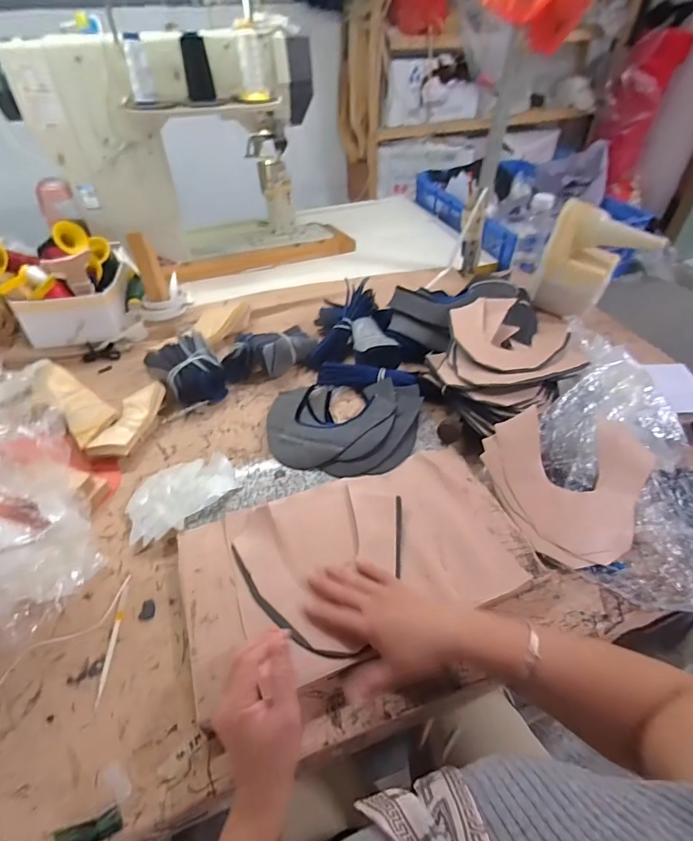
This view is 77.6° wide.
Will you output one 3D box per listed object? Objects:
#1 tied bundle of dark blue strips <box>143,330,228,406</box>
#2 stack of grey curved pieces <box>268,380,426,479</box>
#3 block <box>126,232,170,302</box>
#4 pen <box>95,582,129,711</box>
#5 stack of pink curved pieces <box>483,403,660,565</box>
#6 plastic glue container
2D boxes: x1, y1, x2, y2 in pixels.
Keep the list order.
[{"bbox_3d":[-0.266,-0.083,0.739,0.105,0.075,0.112,-33,53,-29],"label":"tied bundle of dark blue strips"},{"bbox_3d":[-0.005,0.004,0.675,0.241,0.046,0.202,7,45,8],"label":"stack of grey curved pieces"},{"bbox_3d":[-0.383,-0.297,0.837,0.043,0.128,0.031,-16,47,-15],"label":"block"},{"bbox_3d":[-0.253,0.238,0.469,0.009,0.009,0.126,-6,47,-5],"label":"pen"},{"bbox_3d":[0.312,0.075,0.579,0.205,0.025,0.208,-17,65,-7],"label":"stack of pink curved pieces"},{"bbox_3d":[0.486,-0.303,0.848,0.183,0.182,0.080,18,47,17],"label":"plastic glue container"}]

